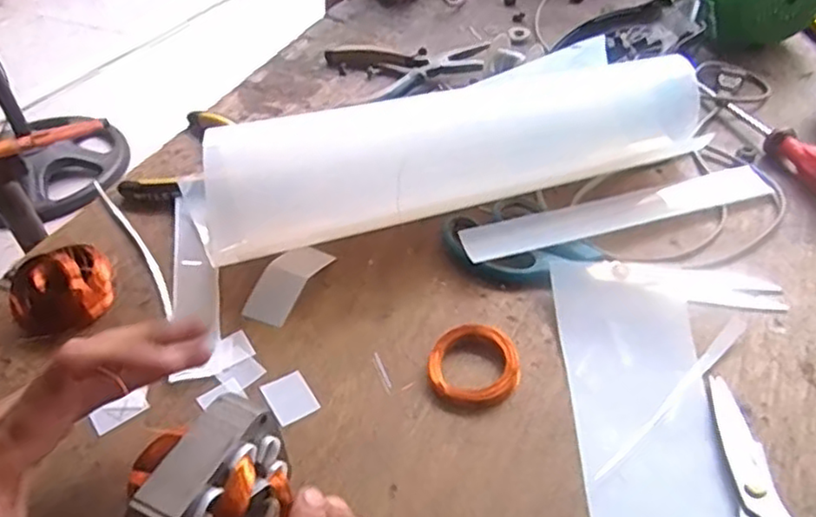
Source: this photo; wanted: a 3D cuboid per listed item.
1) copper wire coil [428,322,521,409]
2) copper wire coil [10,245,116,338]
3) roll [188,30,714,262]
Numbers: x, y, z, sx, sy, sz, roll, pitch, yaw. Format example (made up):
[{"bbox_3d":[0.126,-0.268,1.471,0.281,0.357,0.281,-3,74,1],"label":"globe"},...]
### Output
[{"bbox_3d":[0.041,0.066,0.416,0.055,0.013,0.055,-2,45,2],"label":"copper wire coil"},{"bbox_3d":[-0.235,0.023,0.458,0.066,0.040,0.056,-31,51,-25],"label":"copper wire coil"},{"bbox_3d":[0.035,-0.078,0.497,0.387,0.085,0.075,-15,46,-12],"label":"roll"}]

